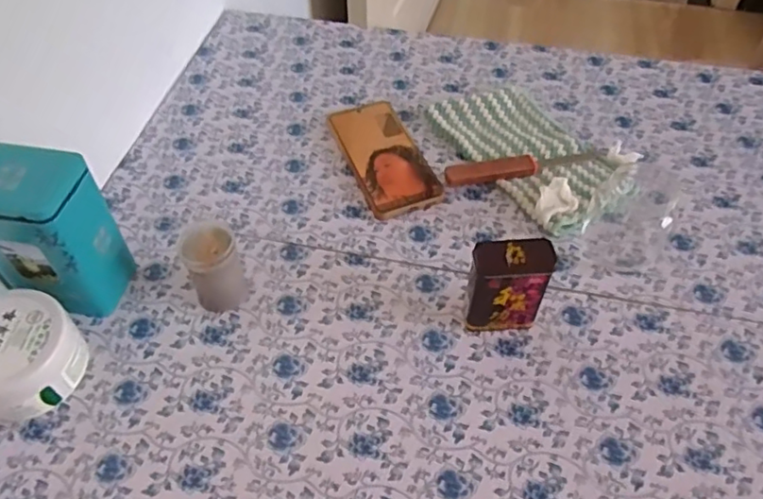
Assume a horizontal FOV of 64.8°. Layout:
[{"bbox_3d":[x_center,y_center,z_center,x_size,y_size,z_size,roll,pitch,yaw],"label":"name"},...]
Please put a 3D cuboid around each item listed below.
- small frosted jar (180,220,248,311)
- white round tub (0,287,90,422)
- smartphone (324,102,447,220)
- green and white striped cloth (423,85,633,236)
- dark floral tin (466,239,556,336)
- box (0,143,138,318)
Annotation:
[{"bbox_3d":[-0.141,0.015,0.511,0.043,0.076,0.044,0,52,0],"label":"small frosted jar"},{"bbox_3d":[-0.289,0.084,0.475,0.086,0.054,0.088,30,58,22],"label":"white round tub"},{"bbox_3d":[0.000,-0.103,0.656,0.078,0.014,0.165,-17,54,-13],"label":"smartphone"},{"bbox_3d":[0.161,-0.109,0.649,0.117,0.019,0.221,-27,57,-18],"label":"green and white striped cloth"},{"bbox_3d":[0.101,0.033,0.497,0.063,0.093,0.030,-6,52,-5],"label":"dark floral tin"},{"bbox_3d":[-0.275,-0.012,0.494,0.090,0.147,0.071,6,52,5],"label":"box"}]

